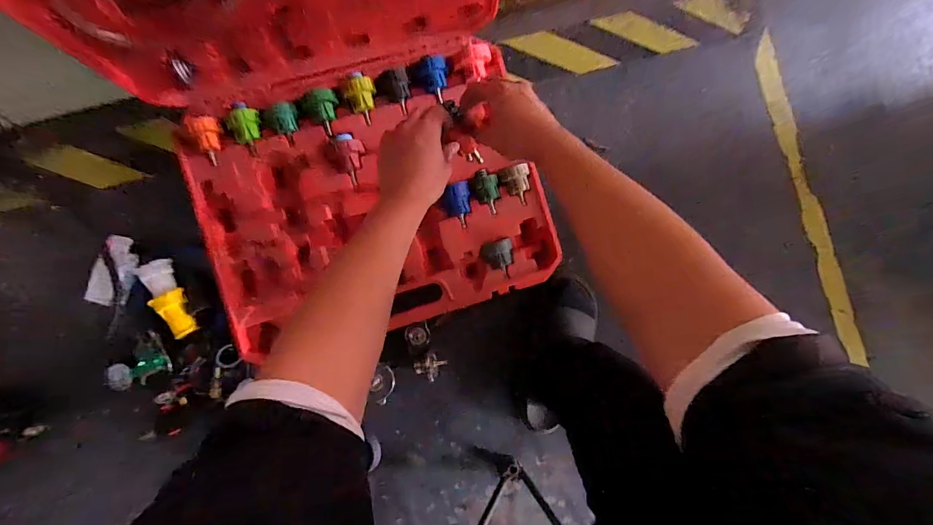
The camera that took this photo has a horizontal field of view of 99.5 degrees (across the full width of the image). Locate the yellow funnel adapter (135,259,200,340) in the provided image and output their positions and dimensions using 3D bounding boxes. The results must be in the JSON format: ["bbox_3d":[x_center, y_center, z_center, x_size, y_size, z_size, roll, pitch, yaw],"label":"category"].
[{"bbox_3d":[-0.492,0.062,0.655,0.049,0.040,0.132,-24,92,-3],"label":"yellow funnel adapter"}]

